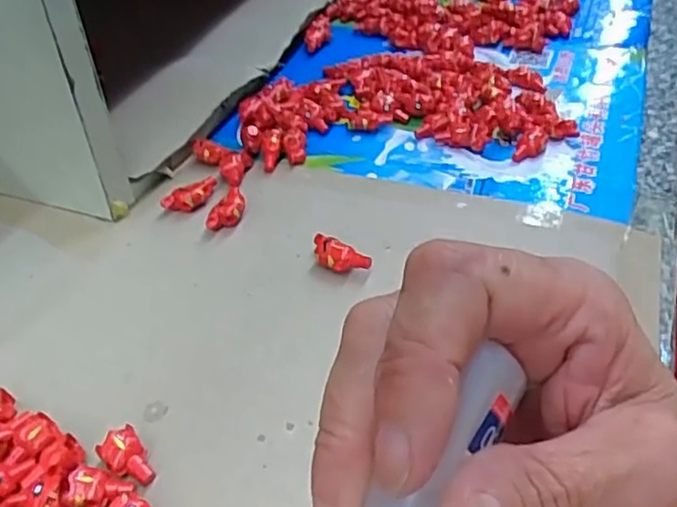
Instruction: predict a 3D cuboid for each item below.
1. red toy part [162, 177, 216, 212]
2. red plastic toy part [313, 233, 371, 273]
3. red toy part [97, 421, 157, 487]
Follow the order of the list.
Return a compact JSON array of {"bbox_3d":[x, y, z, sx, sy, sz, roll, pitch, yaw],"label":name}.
[{"bbox_3d":[-0.094,-0.037,0.427,0.036,0.010,0.013,-22,45,-22],"label":"red toy part"},{"bbox_3d":[-0.001,0.001,0.372,0.039,0.014,0.016,27,48,29],"label":"red plastic toy part"},{"bbox_3d":[-0.088,0.086,0.280,0.025,0.015,0.016,31,50,32],"label":"red toy part"}]

